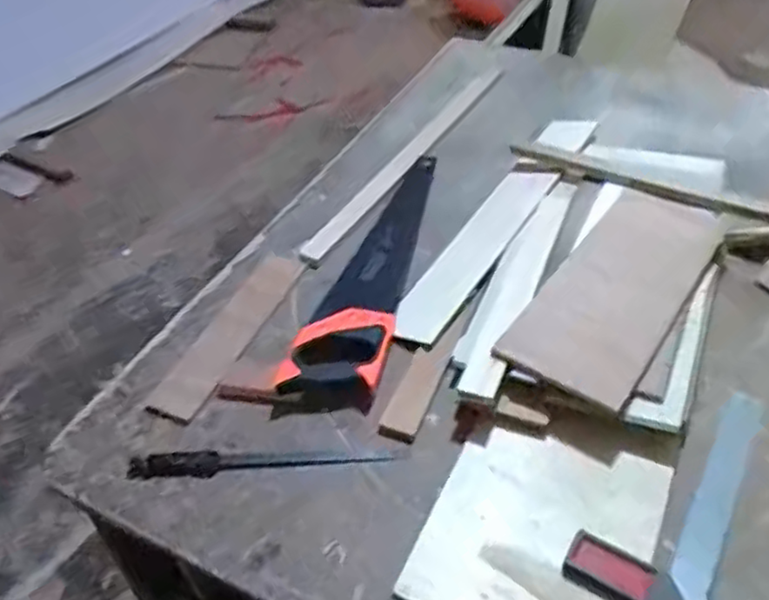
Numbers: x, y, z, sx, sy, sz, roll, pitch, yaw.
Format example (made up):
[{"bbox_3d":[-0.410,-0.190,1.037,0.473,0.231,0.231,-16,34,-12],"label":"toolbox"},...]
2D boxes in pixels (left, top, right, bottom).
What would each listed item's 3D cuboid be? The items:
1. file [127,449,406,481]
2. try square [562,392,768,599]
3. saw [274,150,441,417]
[{"bbox_3d":[-0.138,0.182,0.775,0.297,0.017,0.028,-3,44,1],"label":"file"},{"bbox_3d":[0.306,0.190,0.713,0.120,0.020,0.301,25,51,27],"label":"try square"},{"bbox_3d":[-0.003,-0.061,0.980,0.111,0.032,0.507,9,46,13],"label":"saw"}]

